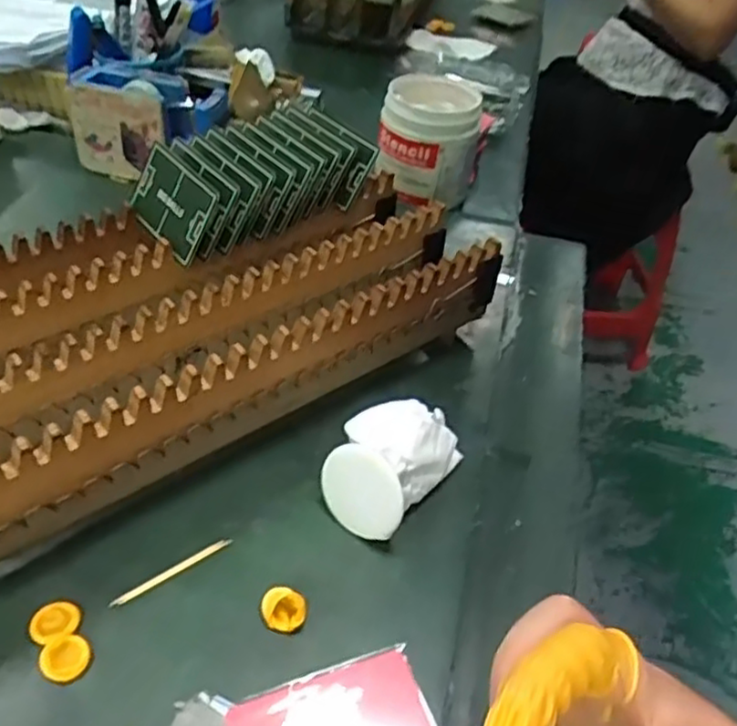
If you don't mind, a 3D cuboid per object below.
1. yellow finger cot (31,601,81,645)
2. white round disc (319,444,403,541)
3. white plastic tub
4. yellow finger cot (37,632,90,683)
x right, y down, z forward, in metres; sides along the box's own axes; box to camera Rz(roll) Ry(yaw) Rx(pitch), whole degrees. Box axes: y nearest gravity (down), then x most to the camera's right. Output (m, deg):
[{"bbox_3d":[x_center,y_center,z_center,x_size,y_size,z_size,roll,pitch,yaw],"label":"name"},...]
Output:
[{"bbox_3d":[-0.148,0.121,0.326,0.021,0.004,0.020,4,43,-3],"label":"yellow finger cot"},{"bbox_3d":[-0.003,0.070,0.372,0.048,0.046,0.008,28,22,19],"label":"white round disc"},{"bbox_3d":[0.058,-0.214,0.670,0.092,0.094,0.091,9,43,3],"label":"white plastic tub"},{"bbox_3d":[-0.138,0.134,0.314,0.021,0.006,0.020,4,43,-3],"label":"yellow finger cot"}]

